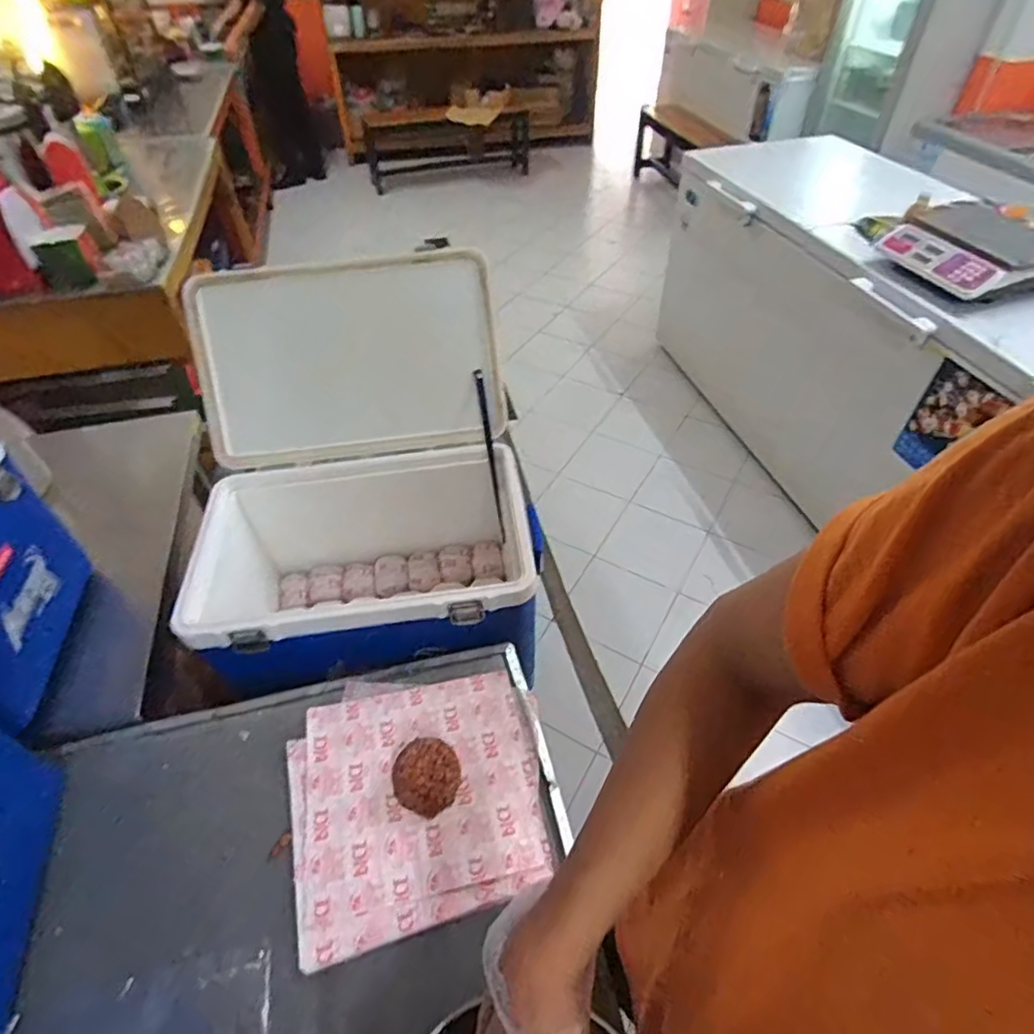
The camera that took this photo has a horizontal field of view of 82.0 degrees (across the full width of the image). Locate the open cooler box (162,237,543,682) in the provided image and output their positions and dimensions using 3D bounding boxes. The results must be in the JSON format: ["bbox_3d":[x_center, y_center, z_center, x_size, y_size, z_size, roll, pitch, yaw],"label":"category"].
[{"bbox_3d":[-0.251,-0.035,1.000,0.497,0.508,0.584,-9,47,-7],"label":"open cooler box"}]

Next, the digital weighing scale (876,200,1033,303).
[{"bbox_3d":[1.131,-0.667,1.464,0.347,0.117,0.347,-14,50,-14],"label":"digital weighing scale"}]

